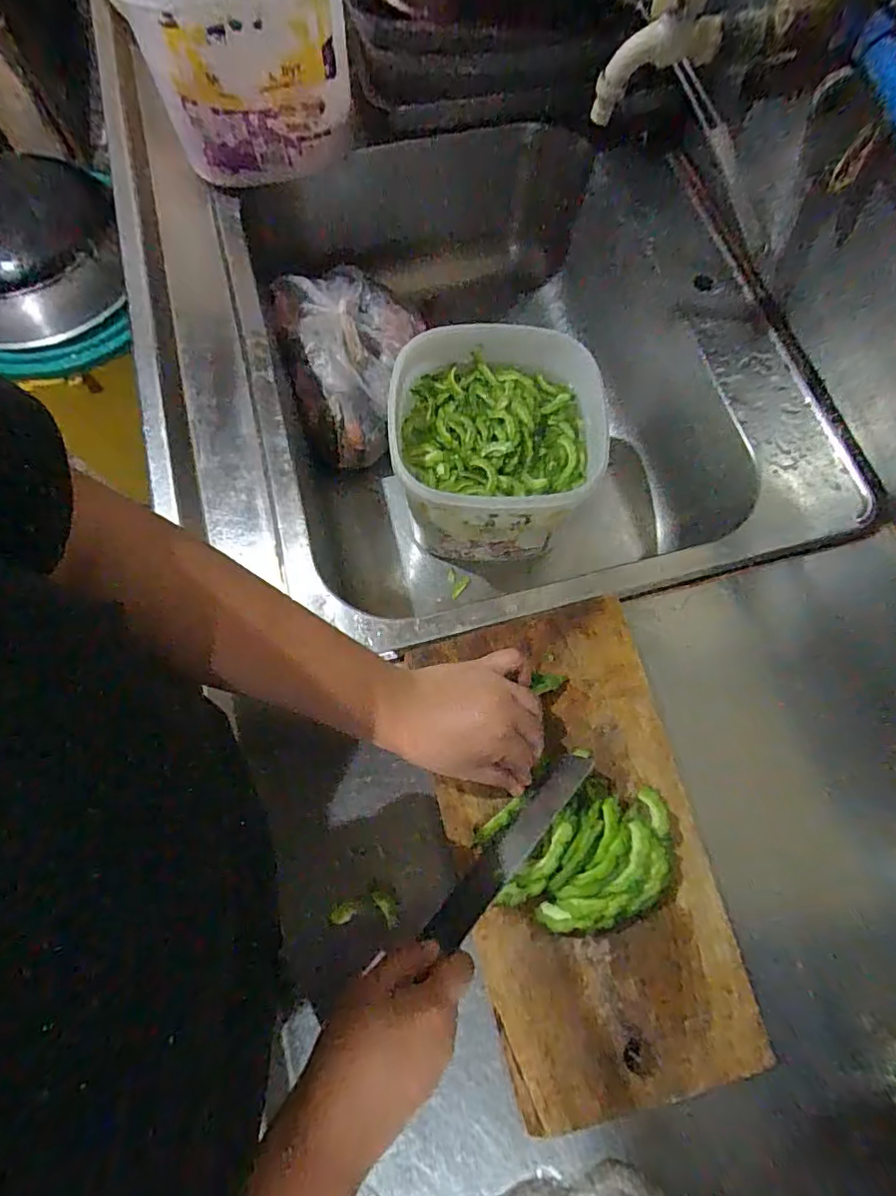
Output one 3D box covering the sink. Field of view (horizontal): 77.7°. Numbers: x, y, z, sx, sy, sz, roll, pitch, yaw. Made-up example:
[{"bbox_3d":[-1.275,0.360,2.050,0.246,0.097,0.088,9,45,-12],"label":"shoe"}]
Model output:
[{"bbox_3d":[0.053,-0.239,0.674,0.544,0.220,0.624,-18,73,-7],"label":"sink"}]

